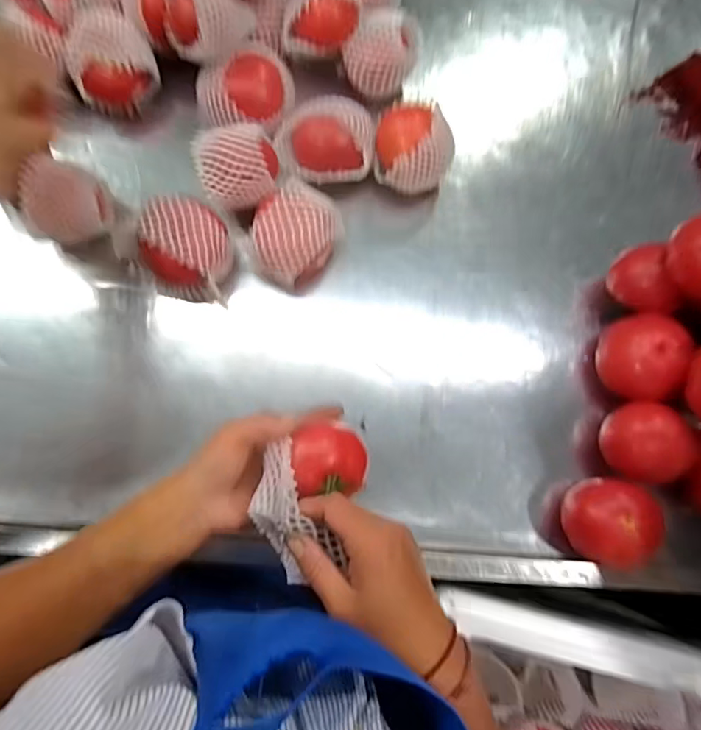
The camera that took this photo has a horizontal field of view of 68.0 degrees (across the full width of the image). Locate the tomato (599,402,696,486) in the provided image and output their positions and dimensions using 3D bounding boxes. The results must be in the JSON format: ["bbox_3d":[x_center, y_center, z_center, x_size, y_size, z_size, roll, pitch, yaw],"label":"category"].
[{"bbox_3d":[0.283,0.075,0.497,0.071,0.062,0.074,5,78,-1],"label":"tomato"}]

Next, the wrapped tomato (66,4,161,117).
[{"bbox_3d":[-0.254,-0.325,0.552,0.087,0.078,0.072,-22,79,-6],"label":"wrapped tomato"}]

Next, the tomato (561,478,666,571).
[{"bbox_3d":[0.241,0.146,0.482,0.076,0.066,0.075,1,76,-3],"label":"tomato"}]

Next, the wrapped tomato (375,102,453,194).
[{"bbox_3d":[0.066,-0.222,0.549,0.079,0.079,0.079,1,76,-3],"label":"wrapped tomato"}]

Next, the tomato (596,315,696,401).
[{"bbox_3d":[0.281,-0.005,0.513,0.067,0.069,0.078,22,78,3],"label":"tomato"}]

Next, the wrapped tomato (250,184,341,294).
[{"bbox_3d":[-0.053,-0.126,0.528,0.083,0.093,0.082,1,76,-3],"label":"wrapped tomato"}]

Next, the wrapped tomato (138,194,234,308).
[{"bbox_3d":[-0.154,-0.113,0.509,0.066,0.080,0.079,11,78,1],"label":"wrapped tomato"}]

